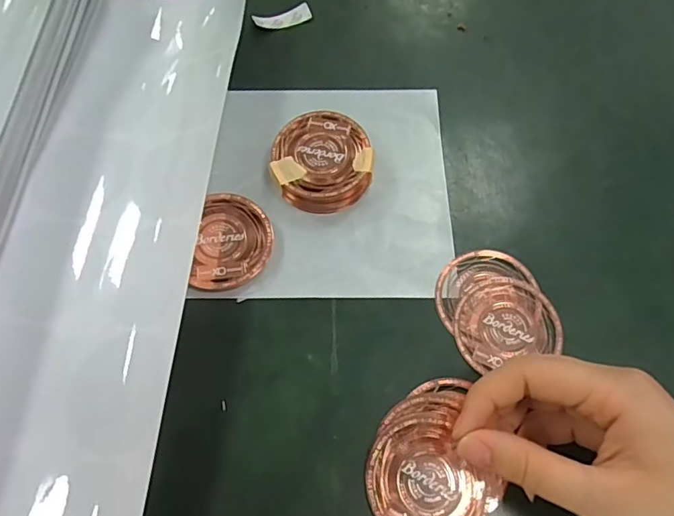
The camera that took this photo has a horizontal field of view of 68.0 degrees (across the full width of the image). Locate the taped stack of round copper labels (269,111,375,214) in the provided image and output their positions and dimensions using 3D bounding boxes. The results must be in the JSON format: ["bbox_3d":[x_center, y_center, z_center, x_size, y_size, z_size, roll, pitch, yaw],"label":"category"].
[{"bbox_3d":[-0.009,-0.059,0.312,0.060,0.020,0.060,8,67,2],"label":"taped stack of round copper labels"}]

